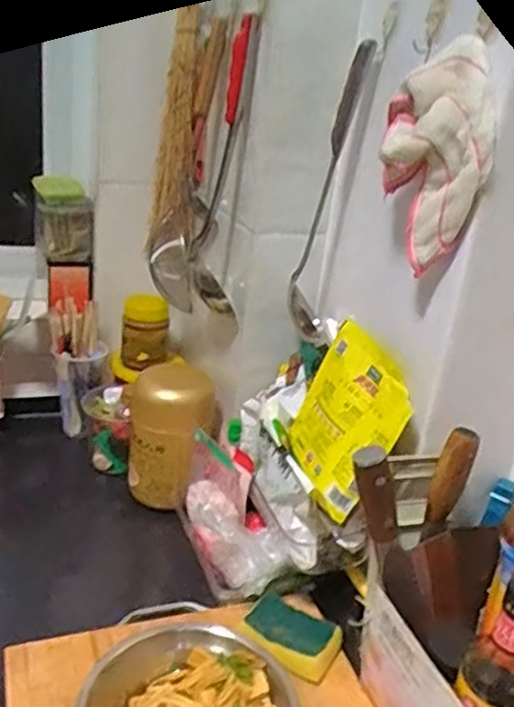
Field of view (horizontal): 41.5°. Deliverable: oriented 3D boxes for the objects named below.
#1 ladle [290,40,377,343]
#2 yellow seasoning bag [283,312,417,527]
[{"bbox_3d":[0.083,-0.182,0.806,0.059,0.340,0.054,8,23,5],"label":"ladle"},{"bbox_3d":[0.095,0.071,0.733,0.014,0.163,0.136,10,32,-37],"label":"yellow seasoning bag"}]

